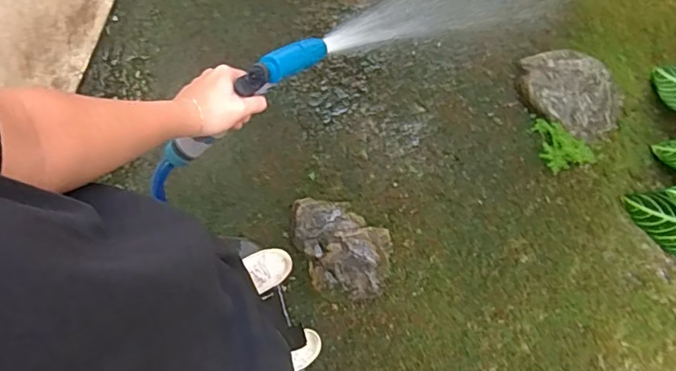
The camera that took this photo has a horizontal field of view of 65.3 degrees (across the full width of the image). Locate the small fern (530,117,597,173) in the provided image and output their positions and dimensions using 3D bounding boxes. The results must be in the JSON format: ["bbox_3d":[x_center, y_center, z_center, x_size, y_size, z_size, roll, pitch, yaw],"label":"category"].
[{"bbox_3d":[0.508,-0.081,1.208,0.153,0.049,0.107,36,81,4],"label":"small fern"}]

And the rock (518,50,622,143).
[{"bbox_3d":[0.543,-0.222,1.228,0.255,0.068,0.178,38,81,5],"label":"rock"}]

